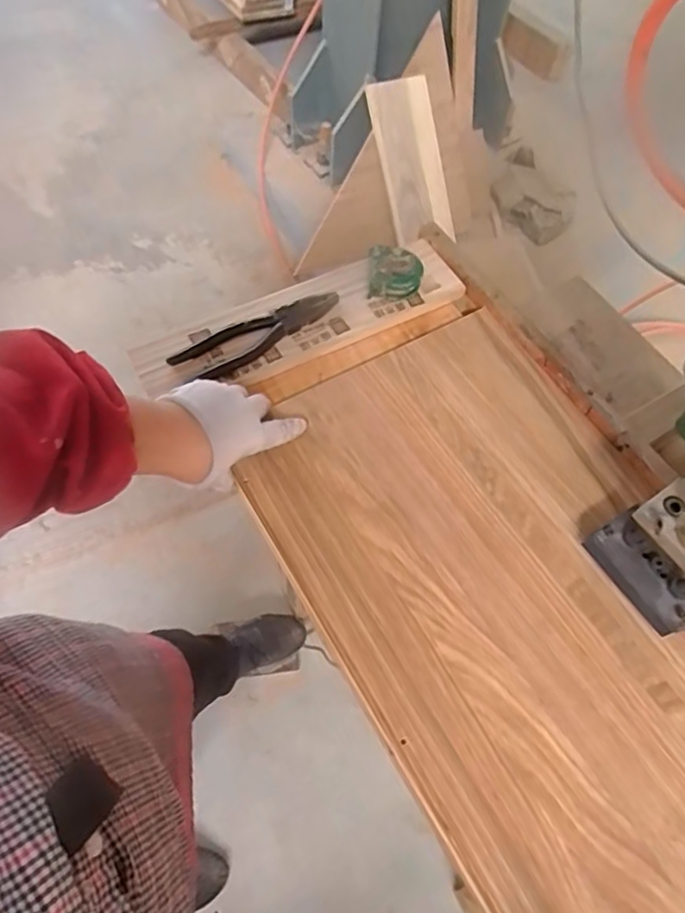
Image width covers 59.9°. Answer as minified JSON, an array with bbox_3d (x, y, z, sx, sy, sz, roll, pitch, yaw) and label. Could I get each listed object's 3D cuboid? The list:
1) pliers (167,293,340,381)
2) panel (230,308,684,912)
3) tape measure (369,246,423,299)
[{"bbox_3d":[-0.087,-0.132,0.626,0.185,0.012,0.052,-35,68,-20],"label":"pliers"},{"bbox_3d":[0.175,0.151,0.493,0.320,0.022,0.612,-27,65,-17],"label":"panel"},{"bbox_3d":[0.058,-0.202,0.649,0.057,0.032,0.049,0,60,-3],"label":"tape measure"}]

